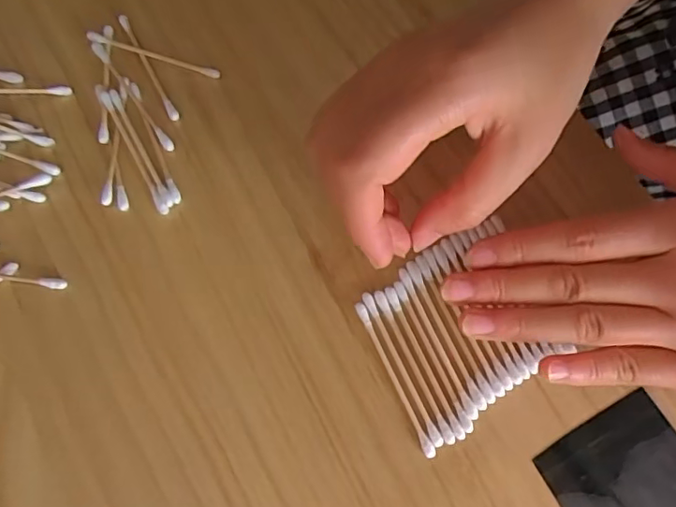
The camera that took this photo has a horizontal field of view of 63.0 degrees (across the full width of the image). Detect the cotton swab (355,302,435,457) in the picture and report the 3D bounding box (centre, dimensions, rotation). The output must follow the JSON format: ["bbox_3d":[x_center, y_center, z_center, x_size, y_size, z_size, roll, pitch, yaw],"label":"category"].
[{"bbox_3d":[0.024,0.054,0.240,0.004,0.004,0.071,-24,74,-7],"label":"cotton swab"}]

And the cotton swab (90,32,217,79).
[{"bbox_3d":[-0.097,-0.106,0.292,0.072,0.006,0.008,15,74,5],"label":"cotton swab"}]

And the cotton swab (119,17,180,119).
[{"bbox_3d":[-0.100,-0.100,0.289,0.005,0.004,0.074,-28,75,-8],"label":"cotton swab"}]

